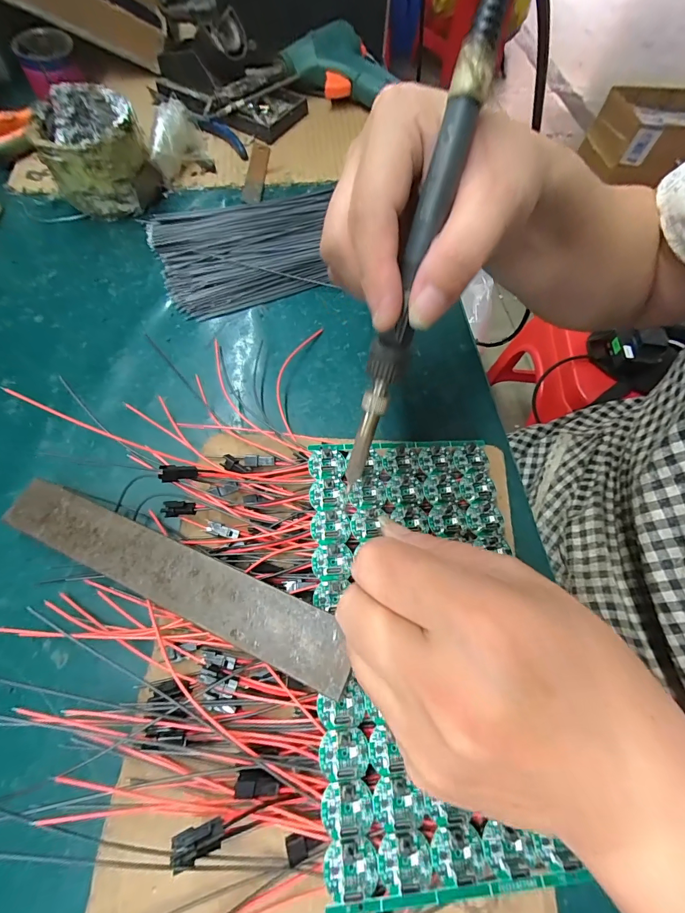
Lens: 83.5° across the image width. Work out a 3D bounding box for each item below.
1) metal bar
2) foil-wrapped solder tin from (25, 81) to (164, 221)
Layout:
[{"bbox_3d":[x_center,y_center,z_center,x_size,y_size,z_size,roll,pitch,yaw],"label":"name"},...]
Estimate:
[{"bbox_3d":[-0.091,0.055,0.193,0.206,0.004,0.028,18,65,17],"label":"metal bar"},{"bbox_3d":[-0.214,-0.268,0.331,0.085,0.069,0.088,0,65,1],"label":"foil-wrapped solder tin"}]

